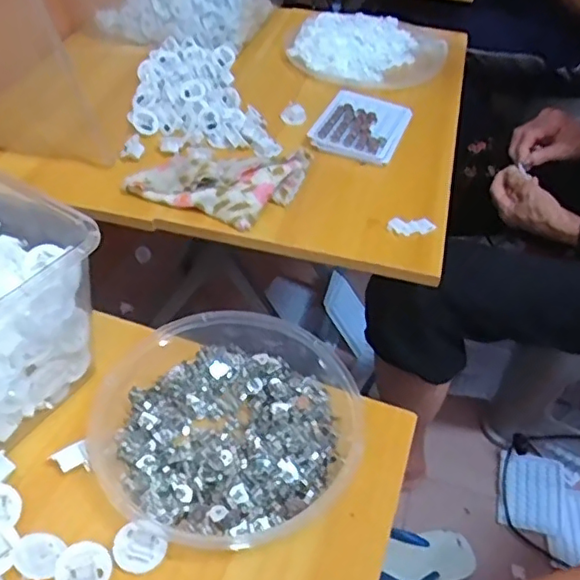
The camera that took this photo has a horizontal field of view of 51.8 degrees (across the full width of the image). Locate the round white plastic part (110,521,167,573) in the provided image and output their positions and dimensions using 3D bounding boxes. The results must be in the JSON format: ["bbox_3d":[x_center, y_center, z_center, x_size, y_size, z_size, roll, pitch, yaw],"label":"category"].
[{"bbox_3d":[-0.097,0.166,0.384,0.033,0.004,0.029,31,64,-10],"label":"round white plastic part"}]

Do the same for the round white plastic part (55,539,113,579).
[{"bbox_3d":[-0.127,0.172,0.371,0.032,0.008,0.029,36,72,-5],"label":"round white plastic part"}]

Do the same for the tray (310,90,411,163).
[{"bbox_3d":[0.091,-0.211,0.758,0.107,0.018,0.137,17,48,12],"label":"tray"}]

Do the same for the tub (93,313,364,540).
[{"bbox_3d":[-0.046,0.090,0.440,0.187,0.038,0.184,2,46,-2],"label":"tub"}]

